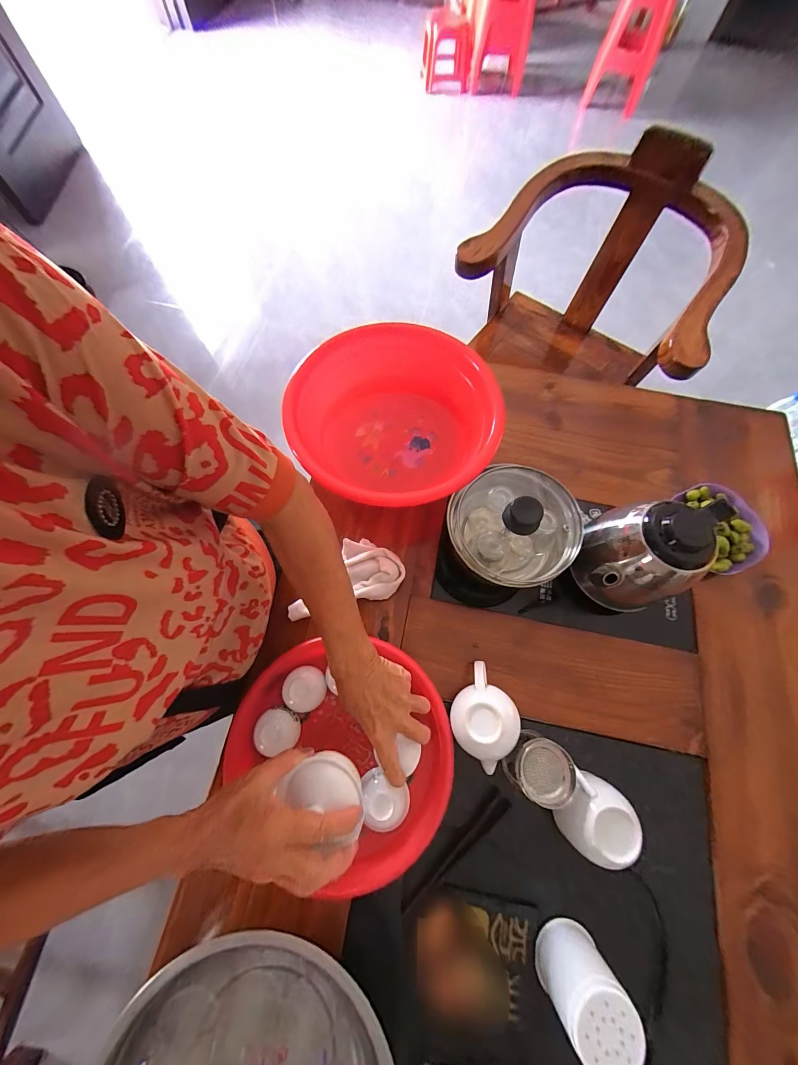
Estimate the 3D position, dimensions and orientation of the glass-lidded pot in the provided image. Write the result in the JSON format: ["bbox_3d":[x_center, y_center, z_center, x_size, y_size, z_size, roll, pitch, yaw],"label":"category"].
[{"bbox_3d":[0.143,-0.004,0.464,0.140,0.131,0.157,7,69,3],"label":"glass-lidded pot"}]

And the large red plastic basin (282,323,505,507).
[{"bbox_3d":[-0.015,-0.179,0.548,0.293,0.103,0.346,-35,73,-12],"label":"large red plastic basin"}]

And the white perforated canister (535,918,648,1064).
[{"bbox_3d":[0.181,0.447,0.338,0.062,0.076,0.066,0,70,-1],"label":"white perforated canister"}]

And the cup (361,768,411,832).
[{"bbox_3d":[-0.014,0.306,0.396,0.050,0.031,0.060,-8,69,-3],"label":"cup"}]

